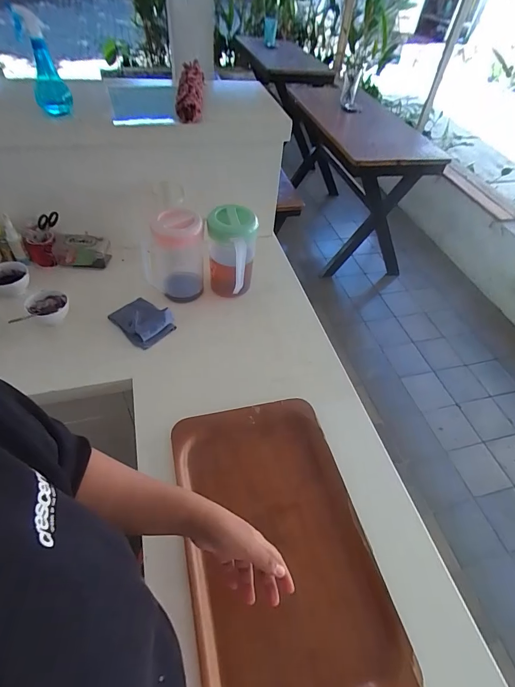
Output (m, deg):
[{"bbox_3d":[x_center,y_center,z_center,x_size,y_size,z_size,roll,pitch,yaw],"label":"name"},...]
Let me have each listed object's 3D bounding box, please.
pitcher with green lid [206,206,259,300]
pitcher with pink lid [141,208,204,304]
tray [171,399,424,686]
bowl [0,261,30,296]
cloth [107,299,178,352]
[{"bbox_3d":[-0.069,-0.234,1.004,0.120,0.237,0.110,1,49,-4],"label":"pitcher with green lid"},{"bbox_3d":[-0.219,-0.236,0.993,0.145,0.240,0.139,-3,50,-8],"label":"pitcher with pink lid"},{"bbox_3d":[0.030,0.332,0.648,0.300,0.050,0.510,-11,51,-9],"label":"tray"},{"bbox_3d":[-0.669,-0.166,1.002,0.097,0.066,0.097,3,49,-3],"label":"bowl"},{"bbox_3d":[-0.299,-0.061,0.964,0.140,0.042,0.116,38,56,24],"label":"cloth"}]

